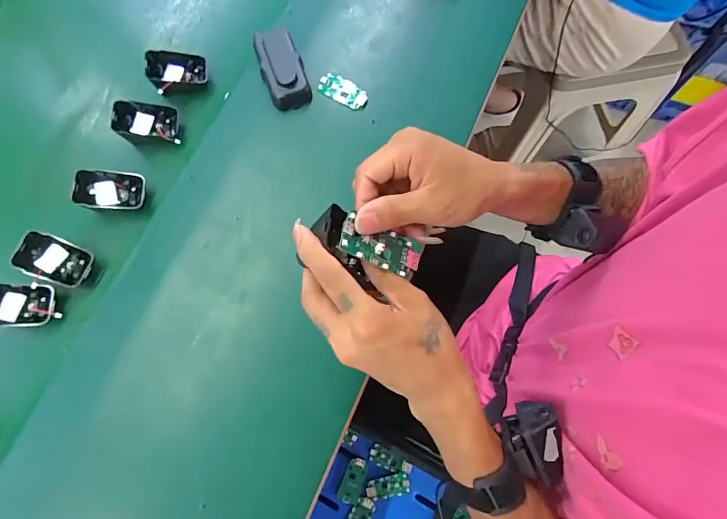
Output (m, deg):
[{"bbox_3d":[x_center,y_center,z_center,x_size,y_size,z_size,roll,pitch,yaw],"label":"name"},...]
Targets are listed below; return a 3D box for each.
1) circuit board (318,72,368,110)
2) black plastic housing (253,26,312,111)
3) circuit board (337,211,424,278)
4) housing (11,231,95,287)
[{"bbox_3d":[-0.026,-0.212,0.497,0.067,0.015,0.031,29,78,6],"label":"circuit board"},{"bbox_3d":[-0.102,-0.241,0.492,0.052,0.030,0.108,-18,75,-1],"label":"black plastic housing"},{"bbox_3d":[0.013,-0.011,0.282,0.063,0.007,0.031,16,74,-27],"label":"circuit board"},{"bbox_3d":[-0.332,0.000,0.422,0.067,0.017,0.047,22,81,-24],"label":"housing"}]

